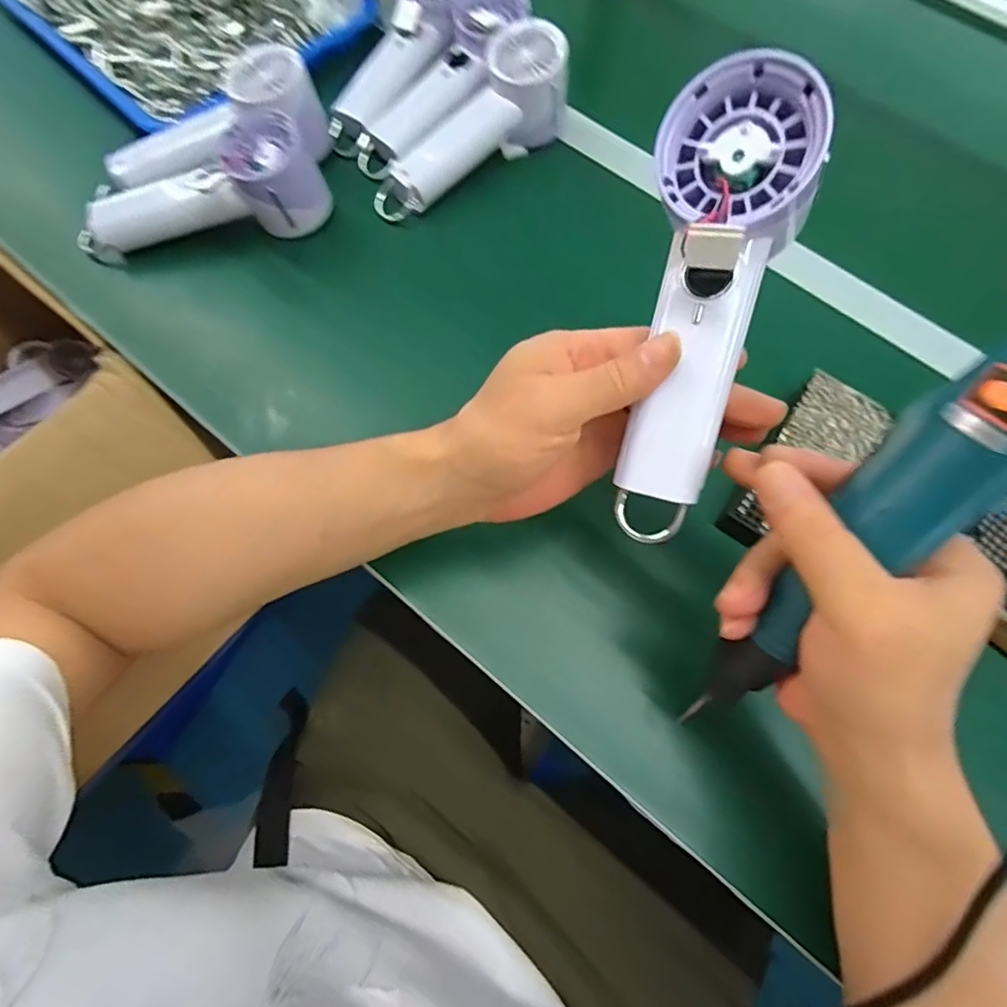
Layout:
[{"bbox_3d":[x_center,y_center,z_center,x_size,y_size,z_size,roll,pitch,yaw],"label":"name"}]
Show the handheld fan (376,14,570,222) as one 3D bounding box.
[{"bbox_3d":[-0.028,-0.309,0.456,0.194,0.055,0.075,-41,76,3],"label":"handheld fan"}]

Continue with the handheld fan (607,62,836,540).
[{"bbox_3d":[0.088,-0.075,0.229,0.067,0.038,0.191,10,106,2],"label":"handheld fan"}]

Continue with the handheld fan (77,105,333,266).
[{"bbox_3d":[-0.236,-0.241,0.416,0.194,0.065,0.071,-13,71,-6],"label":"handheld fan"}]

